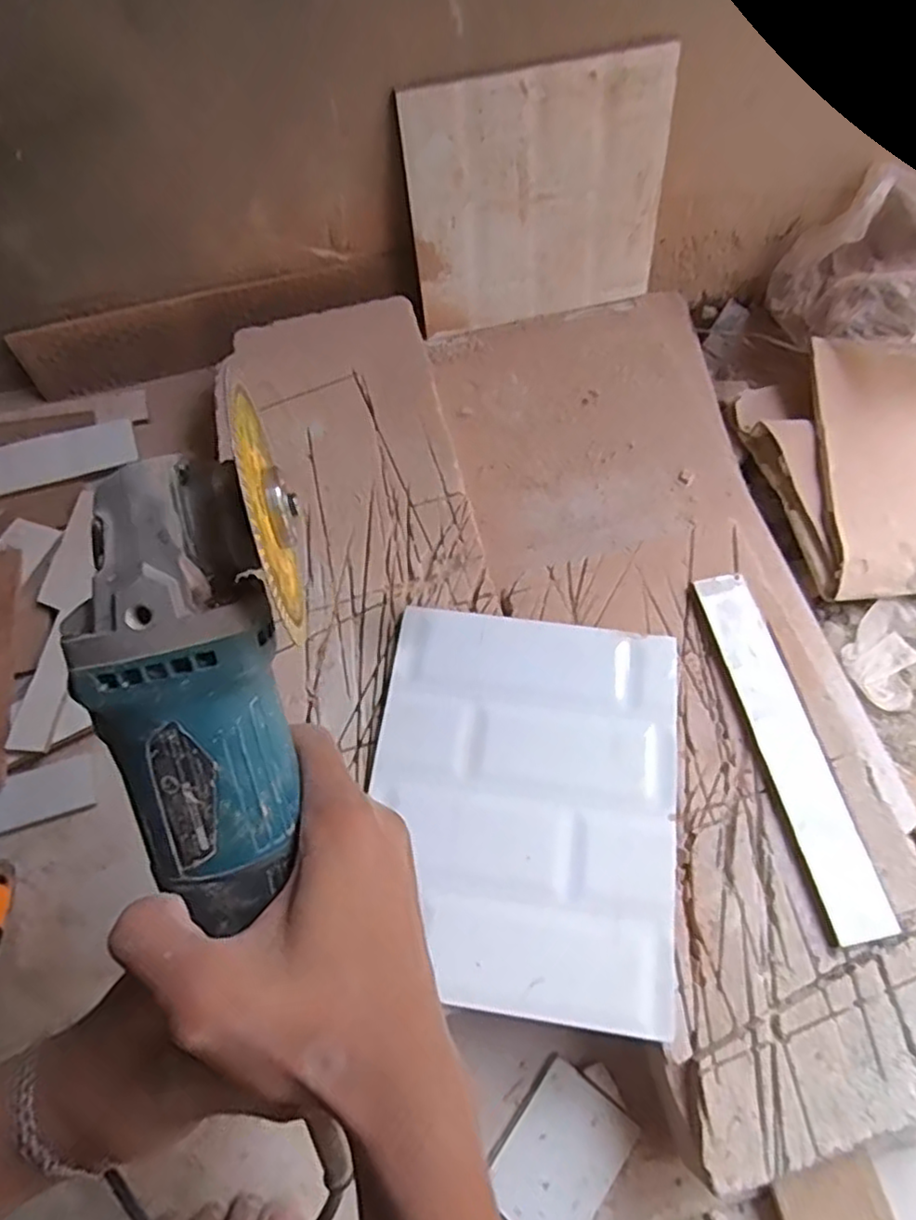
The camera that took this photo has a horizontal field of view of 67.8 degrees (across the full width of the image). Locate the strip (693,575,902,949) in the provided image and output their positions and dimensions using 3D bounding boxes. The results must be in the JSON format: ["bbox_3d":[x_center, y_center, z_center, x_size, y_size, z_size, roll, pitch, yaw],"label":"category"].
[{"bbox_3d":[0.221,0.086,0.457,0.043,0.010,0.243,-11,64,-6],"label":"strip"}]

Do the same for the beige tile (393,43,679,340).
[{"bbox_3d":[0.078,-0.386,0.654,0.248,0.214,0.007,-14,52,-5],"label":"beige tile"}]

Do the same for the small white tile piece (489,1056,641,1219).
[{"bbox_3d":[0.064,0.339,0.420,0.062,0.008,0.086,35,69,15],"label":"small white tile piece"}]

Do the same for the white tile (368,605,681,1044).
[{"bbox_3d":[0.041,0.118,0.439,0.194,0.011,0.245,8,64,4],"label":"white tile"}]

